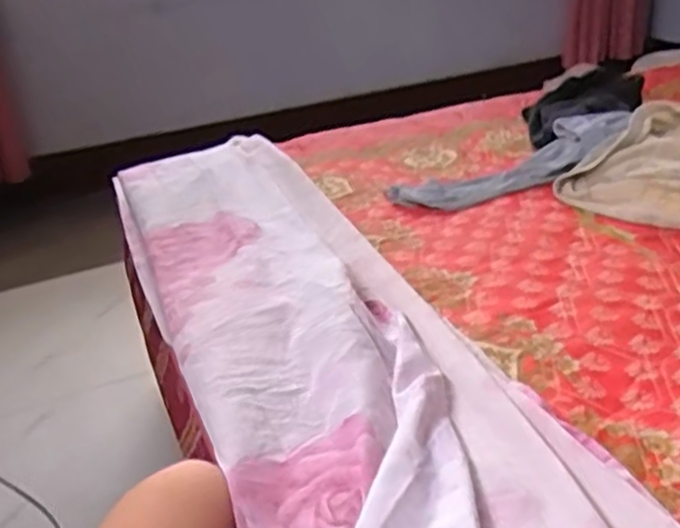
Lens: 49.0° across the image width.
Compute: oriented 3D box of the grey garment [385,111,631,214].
[{"bbox_3d":[0.306,-0.173,1.268,0.463,0.052,0.127,-22,31,-10],"label":"grey garment"}]

